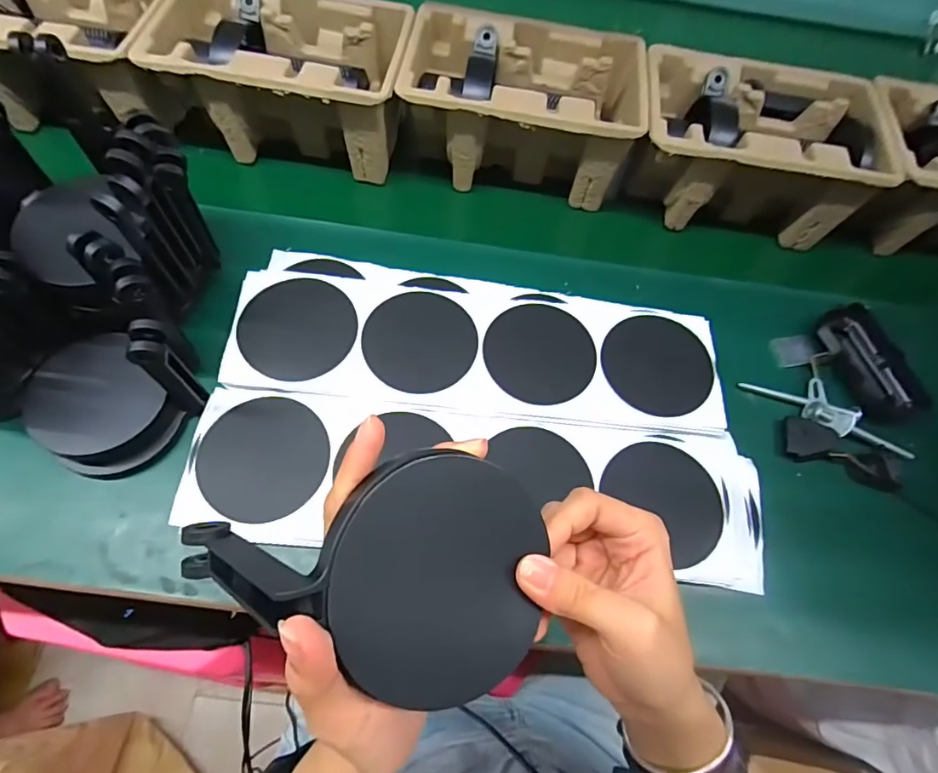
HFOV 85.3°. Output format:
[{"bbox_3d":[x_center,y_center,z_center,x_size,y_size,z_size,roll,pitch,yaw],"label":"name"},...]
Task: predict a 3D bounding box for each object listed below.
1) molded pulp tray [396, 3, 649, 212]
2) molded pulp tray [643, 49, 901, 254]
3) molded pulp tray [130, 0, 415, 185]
[{"bbox_3d":[0.051,-0.274,0.517,0.224,0.105,0.145,6,63,-1],"label":"molded pulp tray"},{"bbox_3d":[0.276,-0.237,0.518,0.222,0.103,0.151,7,63,0],"label":"molded pulp tray"},{"bbox_3d":[-0.175,-0.306,0.512,0.229,0.104,0.149,5,63,-1],"label":"molded pulp tray"}]

